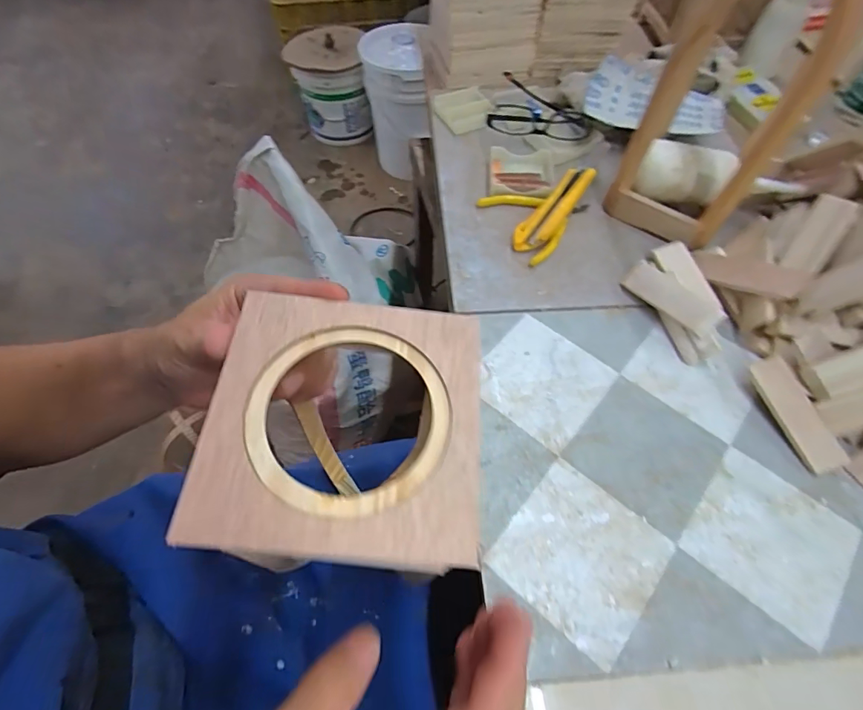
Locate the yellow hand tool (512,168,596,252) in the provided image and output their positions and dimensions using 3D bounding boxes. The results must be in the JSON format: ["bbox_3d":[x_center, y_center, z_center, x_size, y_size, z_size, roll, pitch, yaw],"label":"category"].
[{"bbox_3d":[0.139,-0.165,0.509,0.033,0.031,0.133,33,64,19],"label":"yellow hand tool"}]

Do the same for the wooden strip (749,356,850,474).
[{"bbox_3d":[0.310,0.050,0.384,0.028,0.007,0.097,-27,69,18],"label":"wooden strip"}]

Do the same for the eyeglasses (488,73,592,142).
[{"bbox_3d":[0.140,-0.325,0.592,0.132,0.036,0.095,4,58,3],"label":"eyeglasses"}]

